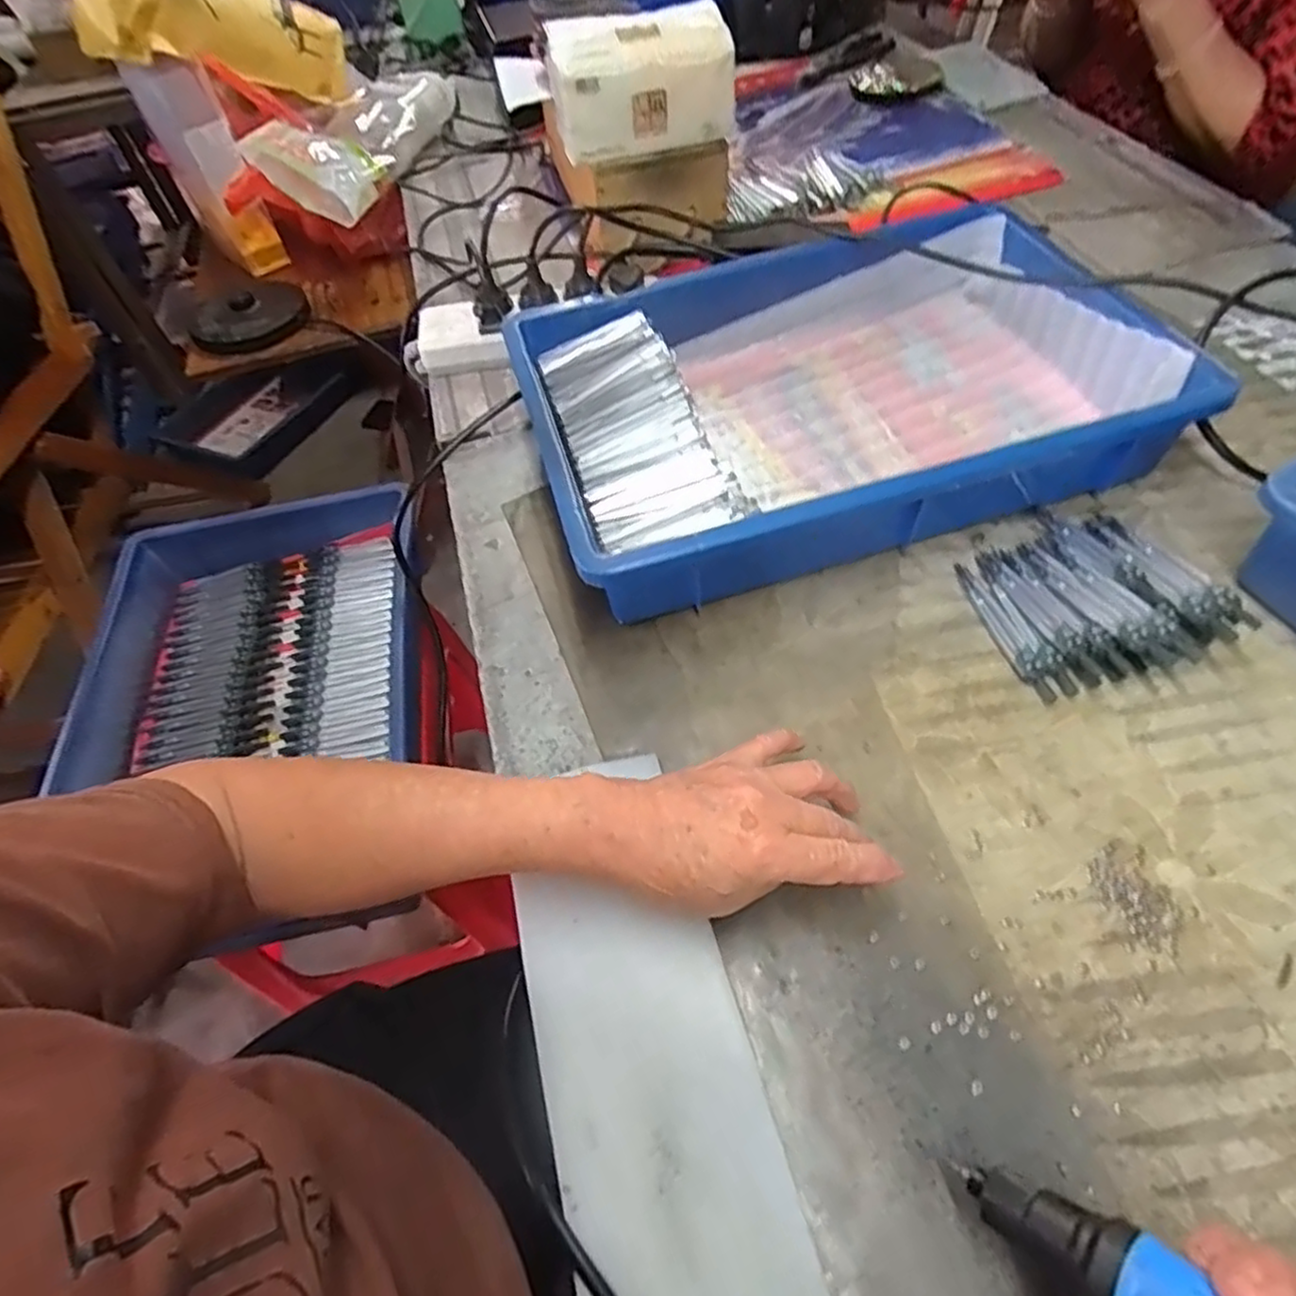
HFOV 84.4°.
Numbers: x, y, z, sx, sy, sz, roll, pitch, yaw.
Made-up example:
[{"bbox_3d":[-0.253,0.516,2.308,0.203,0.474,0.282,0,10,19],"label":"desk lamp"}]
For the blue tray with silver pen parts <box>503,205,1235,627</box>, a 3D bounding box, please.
[{"bbox_3d":[0.128,-0.188,0.539,0.413,0.084,0.287,-16,56,-6],"label":"blue tray with silver pen parts"}]

